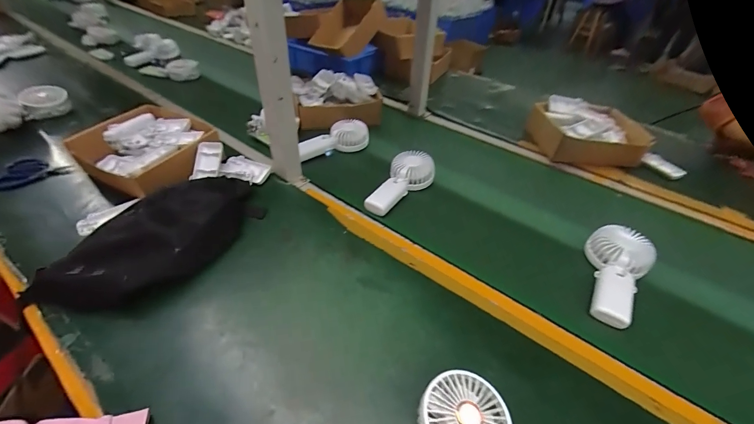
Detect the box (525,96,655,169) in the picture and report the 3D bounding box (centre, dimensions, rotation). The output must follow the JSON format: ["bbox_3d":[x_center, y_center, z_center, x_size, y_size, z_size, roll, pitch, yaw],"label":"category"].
[{"bbox_3d":[0.499,-0.194,0.805,0.218,0.073,0.203,5,42,2],"label":"box"}]

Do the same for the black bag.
[{"bbox_3d":[-0.318,0.035,0.485,0.139,0.072,0.318,30,49,27],"label":"black bag"}]

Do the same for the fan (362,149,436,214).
[{"bbox_3d":[0.049,-0.056,0.646,0.081,0.049,0.169,22,45,20],"label":"fan"}]

